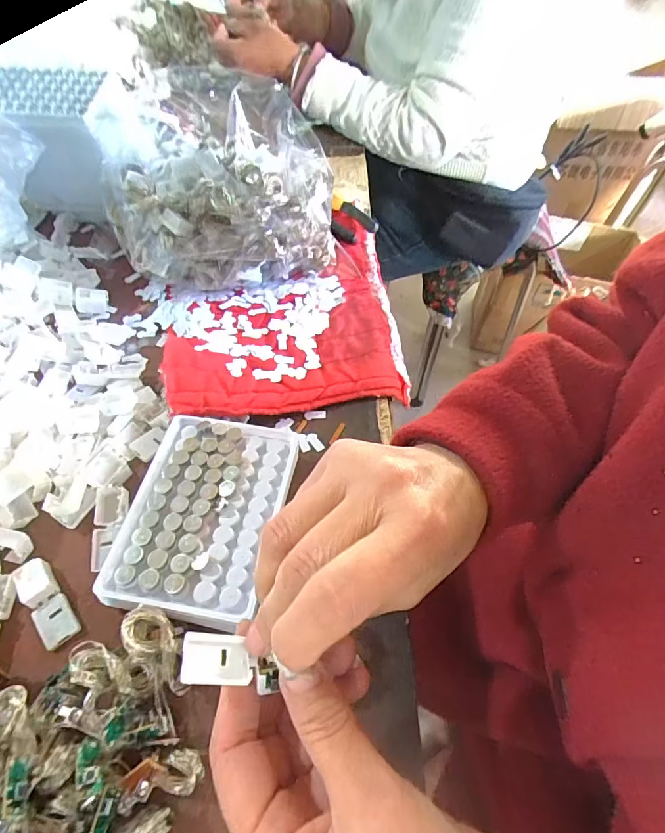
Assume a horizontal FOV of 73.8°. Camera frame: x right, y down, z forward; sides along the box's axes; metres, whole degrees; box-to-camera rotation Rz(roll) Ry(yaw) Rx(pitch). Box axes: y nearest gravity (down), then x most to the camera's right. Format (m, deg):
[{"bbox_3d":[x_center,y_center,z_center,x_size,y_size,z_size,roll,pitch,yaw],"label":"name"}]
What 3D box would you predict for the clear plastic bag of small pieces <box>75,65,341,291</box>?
[{"bbox_3d":[-0.111,-0.222,0.434,0.195,0.105,0.184,-18,58,-14],"label":"clear plastic bag of small pieces"}]

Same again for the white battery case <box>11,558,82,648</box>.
[{"bbox_3d":[-0.175,0.113,0.270,0.020,0.009,0.055,-36,63,-24],"label":"white battery case"}]

